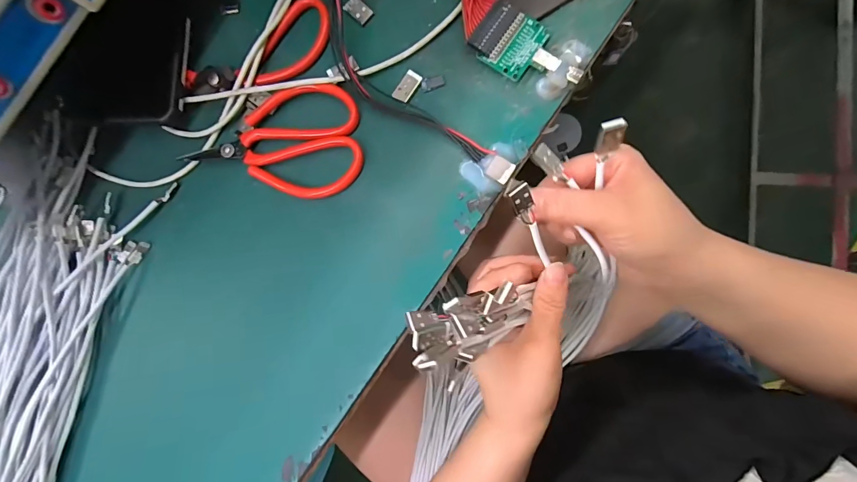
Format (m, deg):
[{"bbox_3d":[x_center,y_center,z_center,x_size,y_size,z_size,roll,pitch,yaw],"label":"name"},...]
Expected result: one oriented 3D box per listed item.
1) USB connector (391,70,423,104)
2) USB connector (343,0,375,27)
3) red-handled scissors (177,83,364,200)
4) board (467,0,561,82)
[{"bbox_3d":[-0.014,-0.102,0.245,0.011,0.004,0.021,32,90,6],"label":"USB connector"},{"bbox_3d":[-0.048,-0.159,0.254,0.021,0.004,0.012,44,91,5],"label":"USB connector"},{"bbox_3d":[-0.104,-0.065,0.252,0.118,0.010,0.074,-4,87,5],"label":"red-handled scissors"},{"bbox_3d":[0.056,-0.122,0.232,0.054,0.009,0.037,33,90,6],"label":"board"}]

